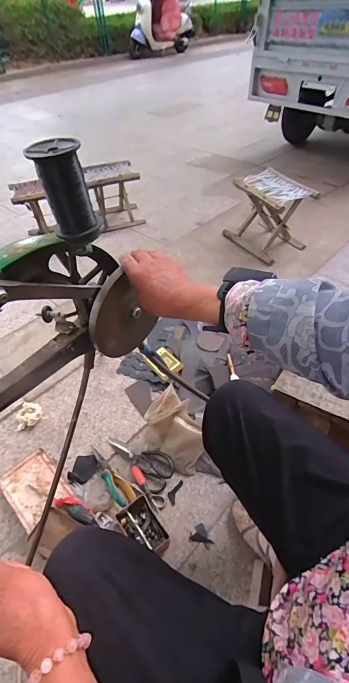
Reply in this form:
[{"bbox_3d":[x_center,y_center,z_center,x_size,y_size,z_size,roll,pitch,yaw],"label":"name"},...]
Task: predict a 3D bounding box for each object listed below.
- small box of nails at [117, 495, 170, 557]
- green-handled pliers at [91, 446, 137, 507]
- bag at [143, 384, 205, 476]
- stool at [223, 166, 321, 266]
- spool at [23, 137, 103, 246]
[{"bbox_3d":[-0.067,0.418,0.743,0.077,0.040,0.115,-33,54,-25],"label":"small box of nails"},{"bbox_3d":[-0.162,0.325,0.820,0.044,0.034,0.176,-32,54,-24],"label":"green-handled pliers"},{"bbox_3d":[0.009,0.223,0.837,0.144,0.134,0.122,25,53,23],"label":"bag"},{"bbox_3d":[0.366,-0.485,1.286,0.220,0.246,0.253,-24,51,-18],"label":"stool"},{"bbox_3d":[-0.124,-0.171,0.384,0.053,0.098,0.052,-1,47,1],"label":"spool"}]

